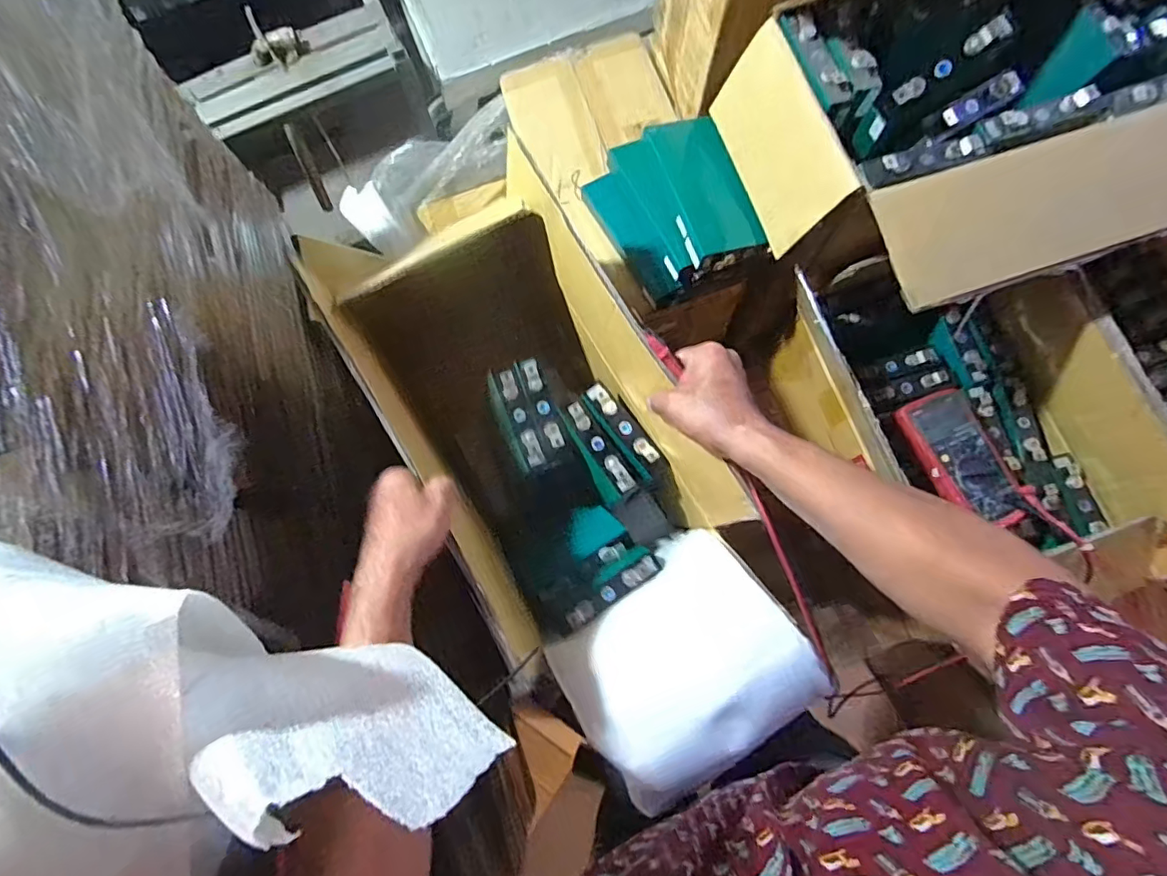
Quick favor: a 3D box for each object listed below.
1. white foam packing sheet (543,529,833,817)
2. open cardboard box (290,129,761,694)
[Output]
[{"bbox_3d":[0.106,0.239,0.558,0.227,0.047,0.202,-37,78,-7],"label":"white foam packing sheet"},{"bbox_3d":[-0.061,-0.019,0.656,0.260,0.294,0.463,-32,77,-6],"label":"open cardboard box"}]

